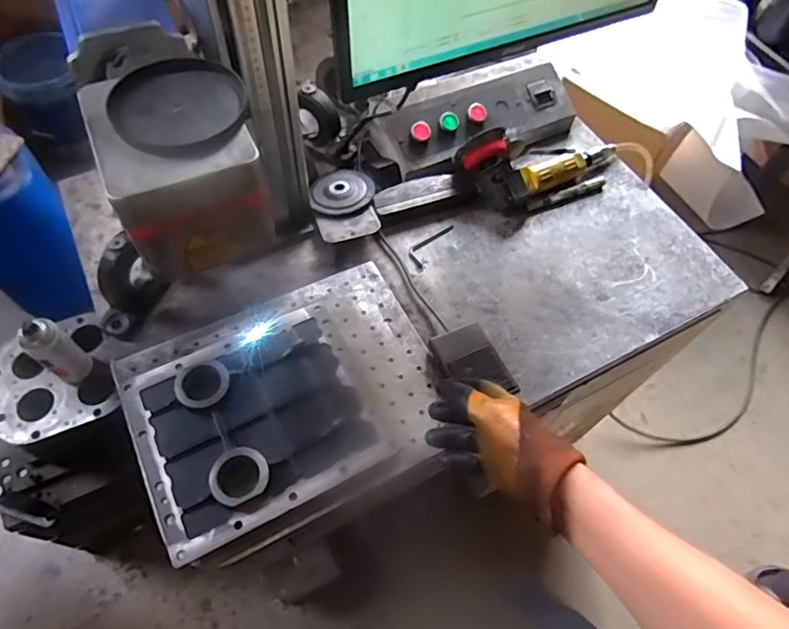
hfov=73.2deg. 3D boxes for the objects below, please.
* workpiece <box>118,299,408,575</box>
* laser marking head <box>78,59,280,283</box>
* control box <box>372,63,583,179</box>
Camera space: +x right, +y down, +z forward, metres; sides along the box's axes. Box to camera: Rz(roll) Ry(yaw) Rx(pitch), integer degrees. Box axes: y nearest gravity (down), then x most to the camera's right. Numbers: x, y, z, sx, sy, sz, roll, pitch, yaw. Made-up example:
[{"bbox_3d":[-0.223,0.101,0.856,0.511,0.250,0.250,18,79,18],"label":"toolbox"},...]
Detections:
[{"bbox_3d":[-0.151,0.109,0.577,0.243,0.025,0.213,-23,63,-16],"label":"workpiece"},{"bbox_3d":[-0.152,-0.105,0.393,0.105,0.099,0.116,-22,62,-16],"label":"laser marking head"},{"bbox_3d":[0.127,-0.304,0.828,0.321,0.075,0.102,-22,62,-15],"label":"control box"}]

